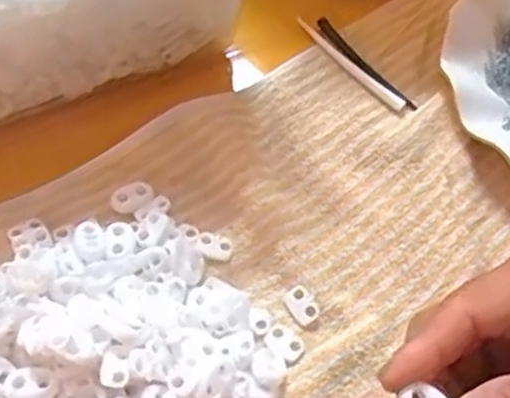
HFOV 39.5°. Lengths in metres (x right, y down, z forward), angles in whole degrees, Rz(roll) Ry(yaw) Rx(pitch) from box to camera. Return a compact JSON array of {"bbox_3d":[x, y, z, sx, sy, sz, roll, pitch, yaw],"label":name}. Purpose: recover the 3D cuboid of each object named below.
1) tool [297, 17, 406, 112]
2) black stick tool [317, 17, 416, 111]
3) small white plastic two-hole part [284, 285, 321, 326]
[{"bbox_3d":[0.056,-0.085,0.432,0.009,0.006,0.093,-32,65,-23],"label":"tool"},{"bbox_3d":[0.066,-0.084,0.434,0.009,0.007,0.086,-30,64,-22],"label":"black stick tool"},{"bbox_3d":[0.022,0.051,0.341,0.012,0.006,0.018,-29,64,-21],"label":"small white plastic two-hole part"}]

